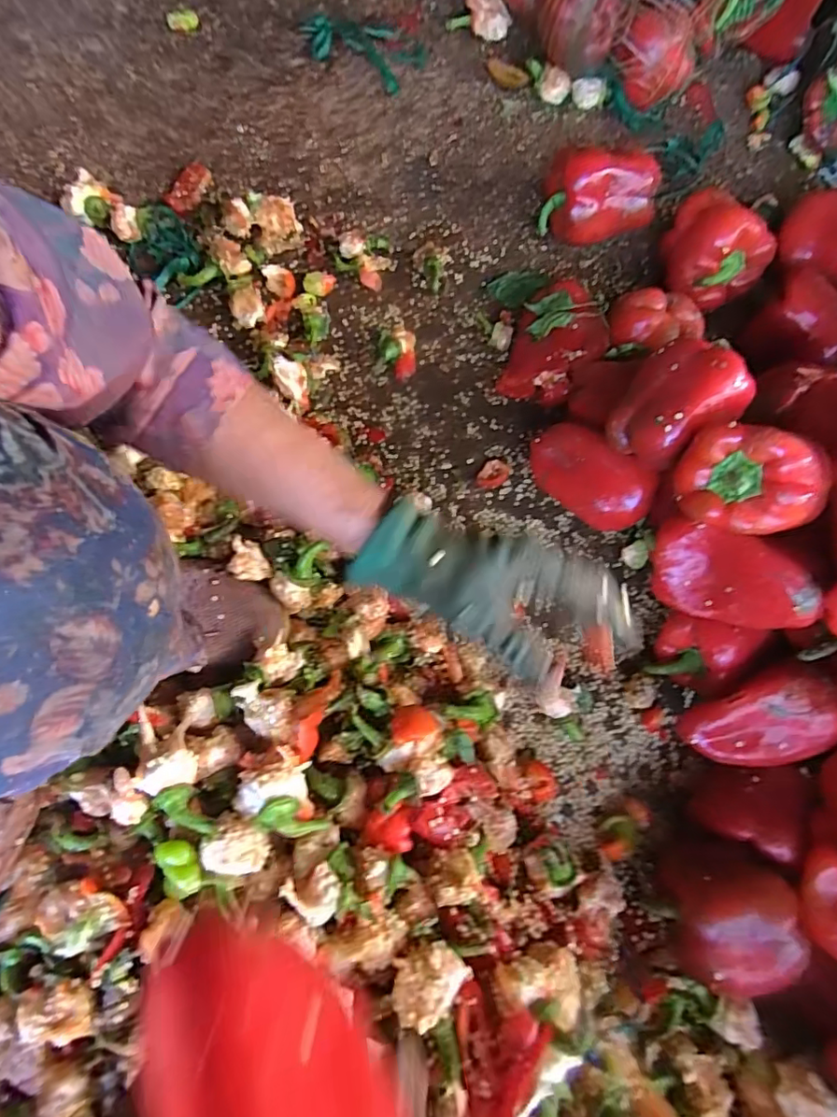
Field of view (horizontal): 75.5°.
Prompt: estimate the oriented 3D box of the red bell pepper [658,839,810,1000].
[{"bbox_3d":[0.222,0.260,0.395,0.076,0.069,0.091,2,74,-1],"label":"red bell pepper"}]

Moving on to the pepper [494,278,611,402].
[{"bbox_3d":[0.134,-0.211,0.530,0.082,0.078,0.087,20,75,4],"label":"pepper"}]

